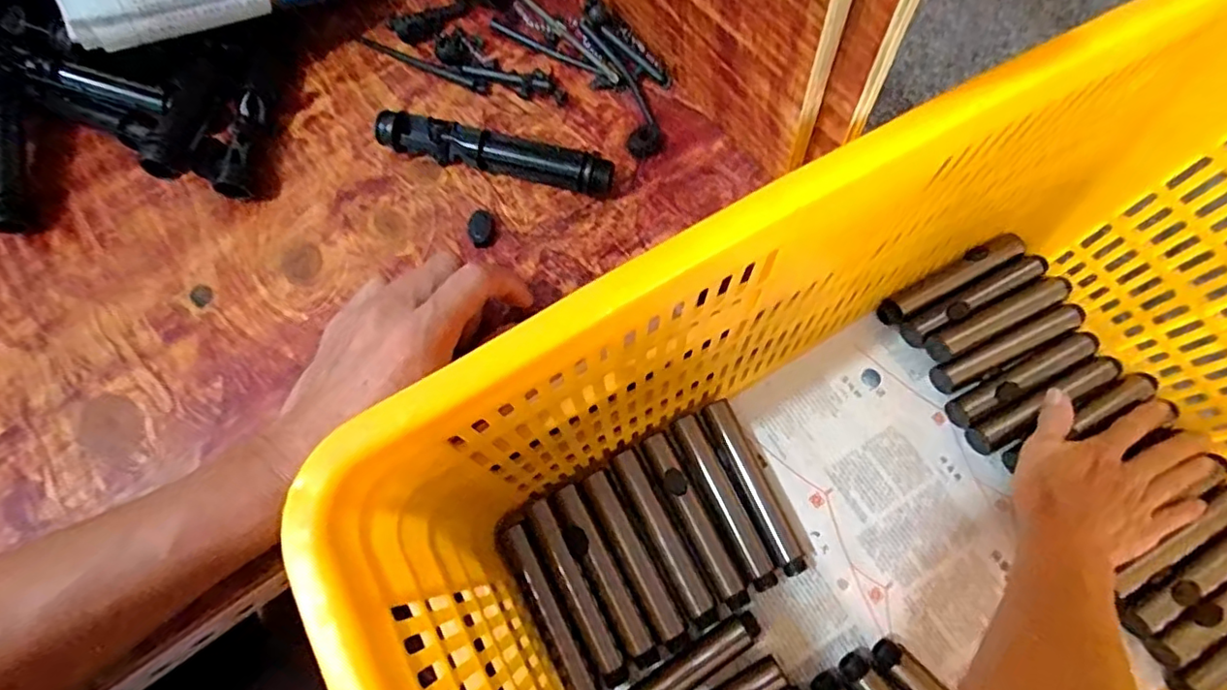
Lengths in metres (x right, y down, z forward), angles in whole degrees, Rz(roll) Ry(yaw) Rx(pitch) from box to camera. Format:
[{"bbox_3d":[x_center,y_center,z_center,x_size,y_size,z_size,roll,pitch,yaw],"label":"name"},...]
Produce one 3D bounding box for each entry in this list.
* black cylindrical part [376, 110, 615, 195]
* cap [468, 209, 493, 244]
[{"bbox_3d":[-0.070,-0.116,0.357,0.140,0.028,0.022,14,72,5],"label":"black cylindrical part"},{"bbox_3d":[-0.080,-0.071,0.355,0.014,0.004,0.023,-1,71,0],"label":"cap"}]

